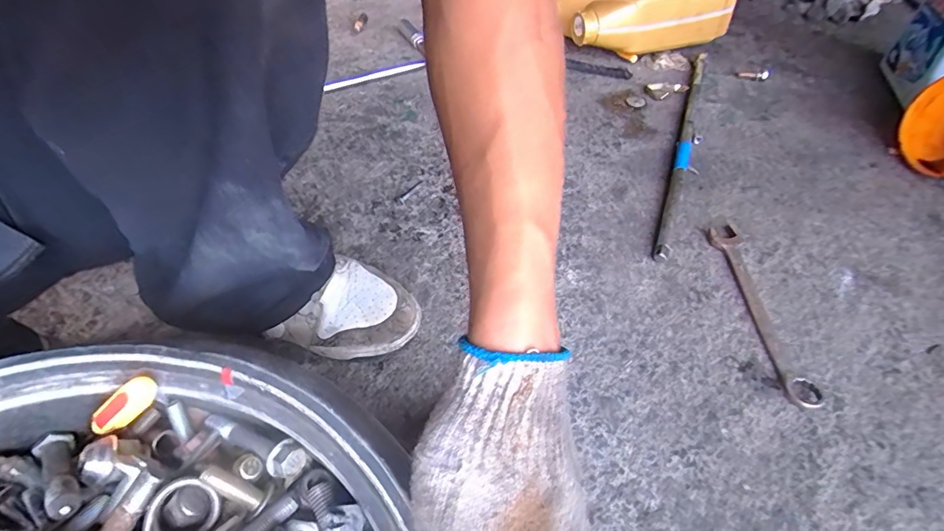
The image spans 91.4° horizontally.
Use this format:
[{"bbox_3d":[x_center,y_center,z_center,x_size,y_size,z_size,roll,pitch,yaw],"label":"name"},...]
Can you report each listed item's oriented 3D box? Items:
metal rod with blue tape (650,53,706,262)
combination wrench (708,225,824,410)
[{"bbox_3d":[0.302,-0.178,0.650,0.020,0.022,0.471,17,52,15],"label":"metal rod with blue tape"},{"bbox_3d":[0.295,0.041,0.474,0.030,0.012,0.216,-2,50,-1],"label":"combination wrench"}]

